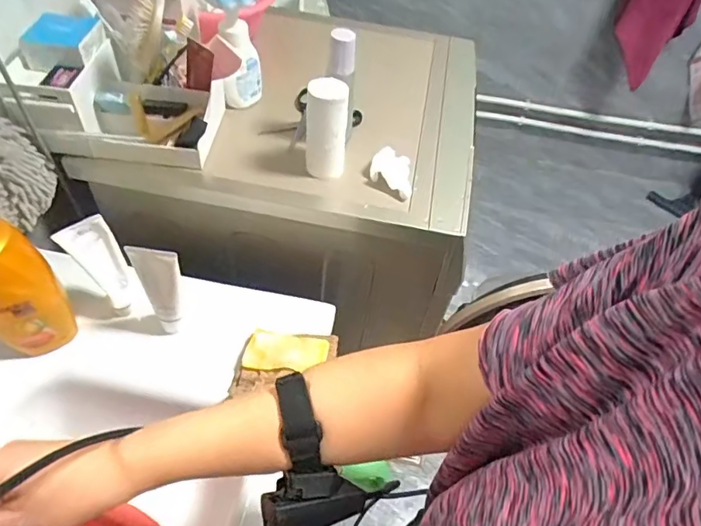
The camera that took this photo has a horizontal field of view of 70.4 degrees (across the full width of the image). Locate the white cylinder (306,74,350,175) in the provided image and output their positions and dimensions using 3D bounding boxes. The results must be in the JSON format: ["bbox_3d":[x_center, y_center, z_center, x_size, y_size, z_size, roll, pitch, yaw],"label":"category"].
[{"bbox_3d":[-0.033,-0.170,0.671,0.046,0.151,0.046,-5,51,-10],"label":"white cylinder"}]

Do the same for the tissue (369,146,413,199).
[{"bbox_3d":[0.060,-0.130,0.720,0.062,0.044,0.056,11,50,3],"label":"tissue"}]

